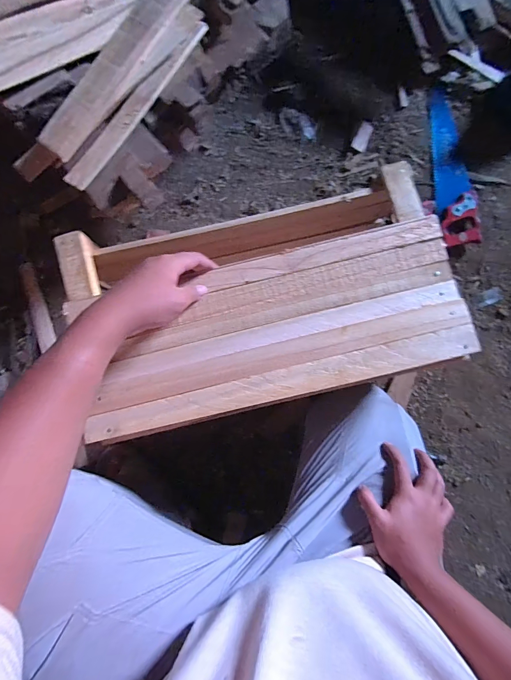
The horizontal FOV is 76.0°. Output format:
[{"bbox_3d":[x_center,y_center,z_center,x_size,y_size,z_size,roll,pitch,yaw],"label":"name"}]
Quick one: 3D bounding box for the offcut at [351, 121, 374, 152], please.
[{"bbox_3d":[0.275,-0.523,0.836,0.038,0.016,0.075,26,83,3],"label":"offcut"}]

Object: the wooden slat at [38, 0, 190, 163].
[{"bbox_3d":[-0.183,-0.372,0.436,0.048,0.015,0.291,35,86,-18],"label":"wooden slat"}]

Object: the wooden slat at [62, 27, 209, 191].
[{"bbox_3d":[-0.163,-0.330,0.458,0.029,0.007,0.289,37,86,-20],"label":"wooden slat"}]

